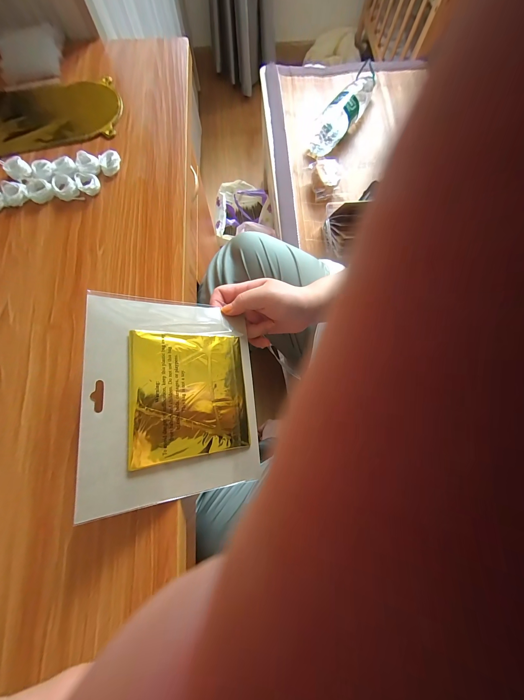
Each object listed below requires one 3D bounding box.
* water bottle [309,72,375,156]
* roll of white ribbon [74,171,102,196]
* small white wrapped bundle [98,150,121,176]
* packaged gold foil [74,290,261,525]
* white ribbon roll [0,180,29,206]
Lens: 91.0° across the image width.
[{"bbox_3d":[0.266,-0.756,0.805,0.090,0.080,0.347,37,78,9],"label":"water bottle"},{"bbox_3d":[-0.223,-0.214,0.331,0.026,0.010,0.031,-32,78,-9],"label":"roll of white ribbon"},{"bbox_3d":[-0.200,-0.248,0.341,0.026,0.009,0.031,-18,76,-6],"label":"small white wrapped bundle"},{"bbox_3d":[-0.083,0.041,0.260,0.162,0.011,0.193,2,74,-28],"label":"packaged gold foil"},{"bbox_3d":[-0.311,-0.198,0.323,0.028,0.012,0.028,-26,77,-8],"label":"white ribbon roll"}]

